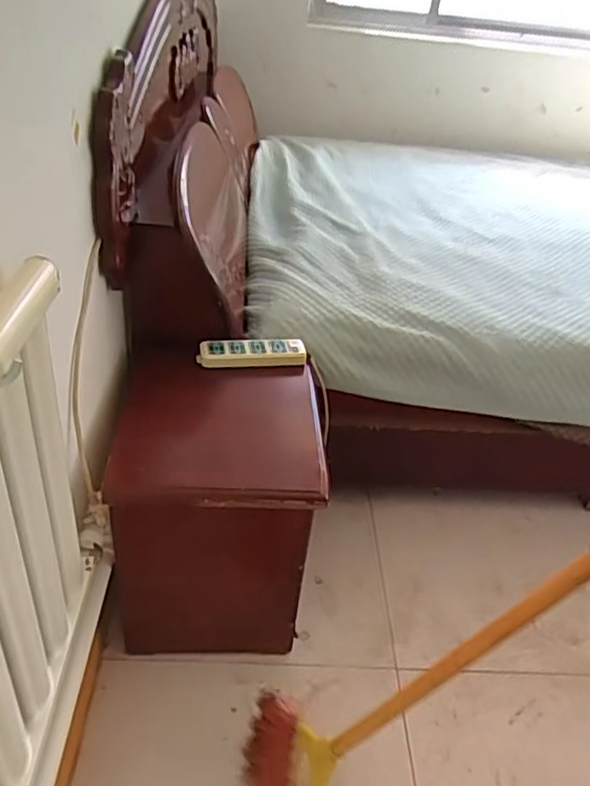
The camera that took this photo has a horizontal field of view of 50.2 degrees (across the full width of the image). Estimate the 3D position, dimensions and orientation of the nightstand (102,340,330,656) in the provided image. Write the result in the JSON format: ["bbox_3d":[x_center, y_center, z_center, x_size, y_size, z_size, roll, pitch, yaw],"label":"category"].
[{"bbox_3d":[-0.144,0.228,1.290,0.388,0.480,0.452,1,37,-6],"label":"nightstand"}]

